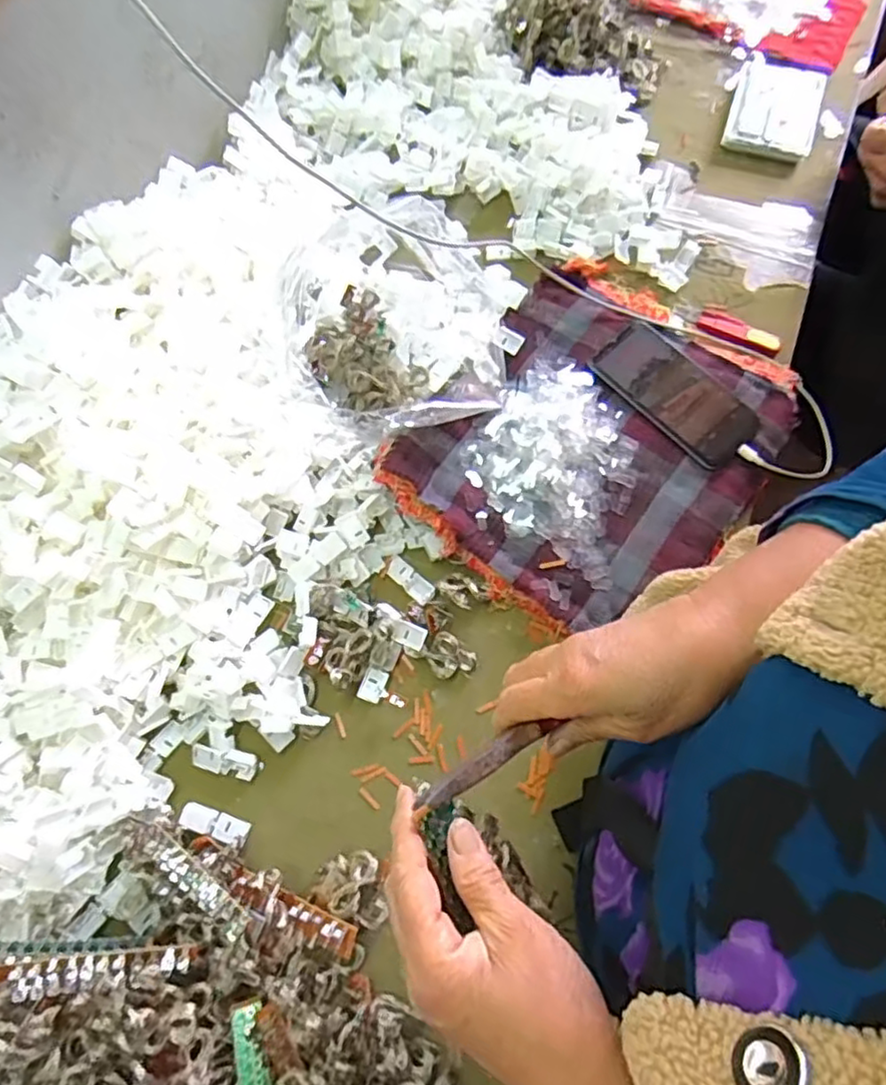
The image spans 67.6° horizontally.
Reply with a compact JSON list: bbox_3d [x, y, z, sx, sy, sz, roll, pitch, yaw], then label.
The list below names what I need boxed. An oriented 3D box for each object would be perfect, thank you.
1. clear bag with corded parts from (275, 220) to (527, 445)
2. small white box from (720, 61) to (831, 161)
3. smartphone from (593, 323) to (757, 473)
[{"bbox_3d":[-0.033,-0.216,0.636,0.202,0.072,0.232,9,71,6],"label":"clear bag with corded parts"},{"bbox_3d":[0.392,-0.513,0.774,0.098,0.016,0.142,20,72,9],"label":"small white box"},{"bbox_3d":[0.220,-0.143,0.631,0.078,0.012,0.160,-40,73,-12],"label":"smartphone"}]

